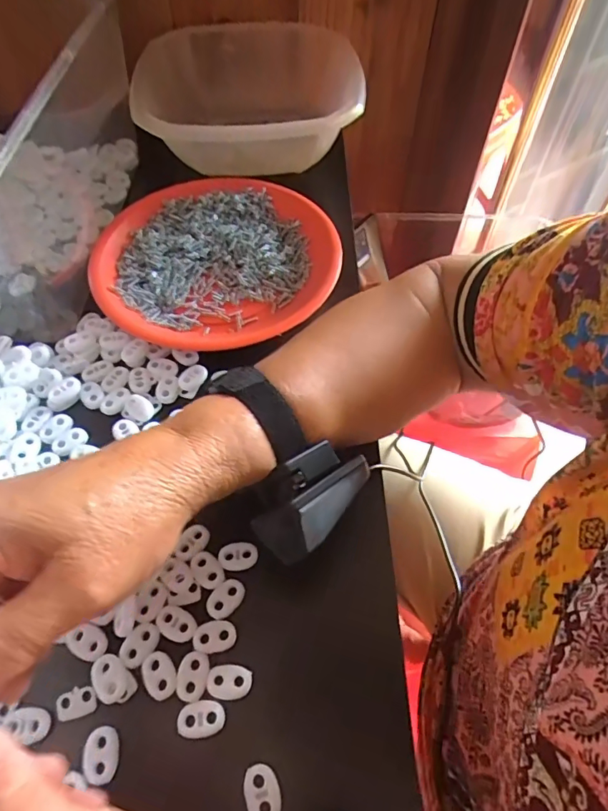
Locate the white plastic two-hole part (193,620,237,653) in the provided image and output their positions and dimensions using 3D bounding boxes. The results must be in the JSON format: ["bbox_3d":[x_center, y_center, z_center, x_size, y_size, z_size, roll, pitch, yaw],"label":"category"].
[{"bbox_3d":[-0.047,0.122,0.259,0.022,0.004,0.015,-9,57,-9],"label":"white plastic two-hole part"}]

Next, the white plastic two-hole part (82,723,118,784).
[{"bbox_3d":[-0.097,0.165,0.231,0.016,0.004,0.023,-8,57,-8],"label":"white plastic two-hole part"}]

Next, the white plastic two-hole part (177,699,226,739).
[{"bbox_3d":[-0.050,0.153,0.238,0.023,0.004,0.015,-5,57,-7],"label":"white plastic two-hole part"}]

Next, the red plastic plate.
[{"bbox_3d":[-0.071,-0.118,0.402,0.189,0.031,0.189,2,56,-2],"label":"red plastic plate"}]

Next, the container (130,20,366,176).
[{"bbox_3d":[-0.048,-0.291,0.475,0.199,0.075,0.175,4,56,-1],"label":"container"}]

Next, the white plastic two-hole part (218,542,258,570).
[{"bbox_3d":[-0.038,0.087,0.281,0.022,0.004,0.015,-1,56,-4],"label":"white plastic two-hole part"}]

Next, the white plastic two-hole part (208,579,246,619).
[{"bbox_3d":[-0.043,0.106,0.269,0.015,0.004,0.022,39,63,21],"label":"white plastic two-hole part"}]

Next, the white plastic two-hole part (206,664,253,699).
[{"bbox_3d":[-0.038,0.140,0.247,0.022,0.004,0.015,2,56,-2],"label":"white plastic two-hole part"}]

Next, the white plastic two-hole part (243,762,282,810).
[{"bbox_3d":[-0.019,0.178,0.224,0.016,0.004,0.022,-10,57,-10],"label":"white plastic two-hole part"}]

